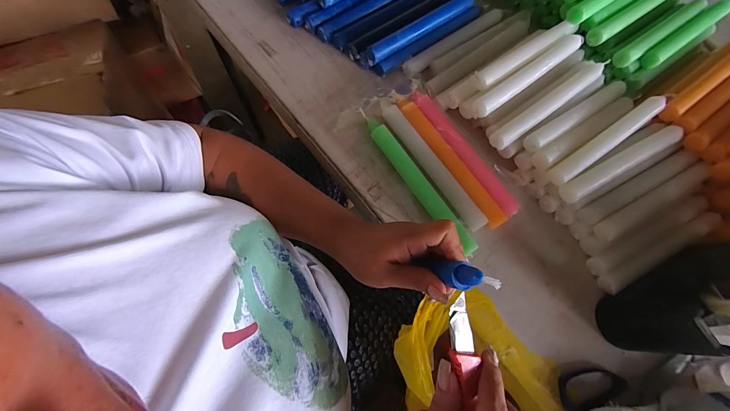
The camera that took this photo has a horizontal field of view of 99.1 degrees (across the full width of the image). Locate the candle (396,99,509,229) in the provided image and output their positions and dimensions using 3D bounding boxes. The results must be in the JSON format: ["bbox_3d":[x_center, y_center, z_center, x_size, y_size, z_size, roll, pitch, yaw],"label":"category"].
[{"bbox_3d":[0.105,-0.056,0.382,0.020,0.015,0.192,-34,78,-14],"label":"candle"}]

